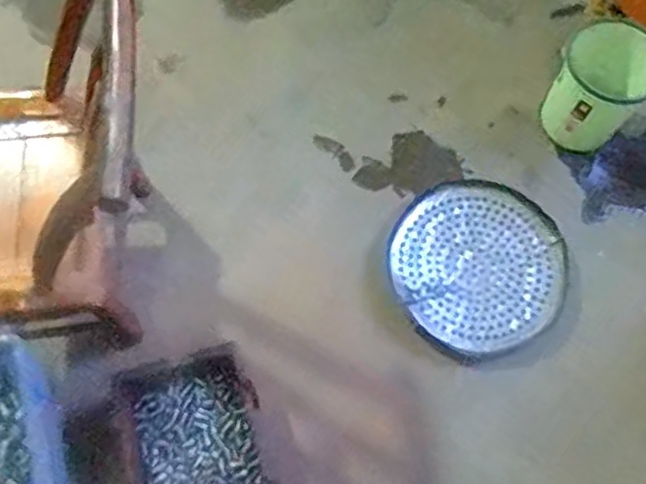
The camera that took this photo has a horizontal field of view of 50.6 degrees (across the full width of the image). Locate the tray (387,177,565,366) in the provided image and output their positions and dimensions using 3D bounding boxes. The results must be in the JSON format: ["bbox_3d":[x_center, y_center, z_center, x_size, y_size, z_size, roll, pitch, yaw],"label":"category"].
[{"bbox_3d":[0.337,0.052,1.501,0.367,0.035,0.392,1,68,-2],"label":"tray"}]

